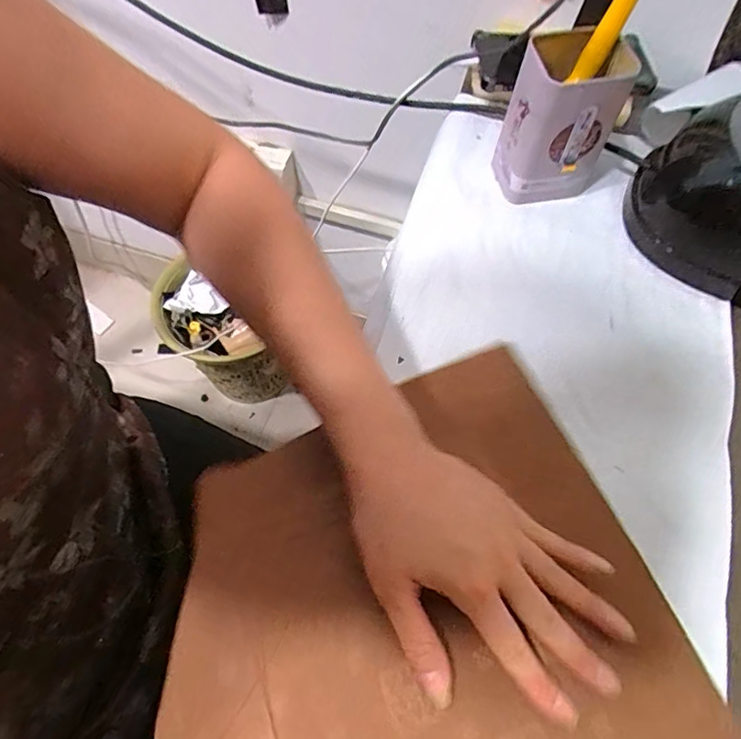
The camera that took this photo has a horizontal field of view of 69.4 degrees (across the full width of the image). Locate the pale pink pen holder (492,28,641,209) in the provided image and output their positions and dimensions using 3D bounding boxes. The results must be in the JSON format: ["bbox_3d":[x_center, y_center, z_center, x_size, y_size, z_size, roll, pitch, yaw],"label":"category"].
[{"bbox_3d":[0.146,-0.193,0.424,0.074,0.115,0.060,-4,63,-6],"label":"pale pink pen holder"}]

